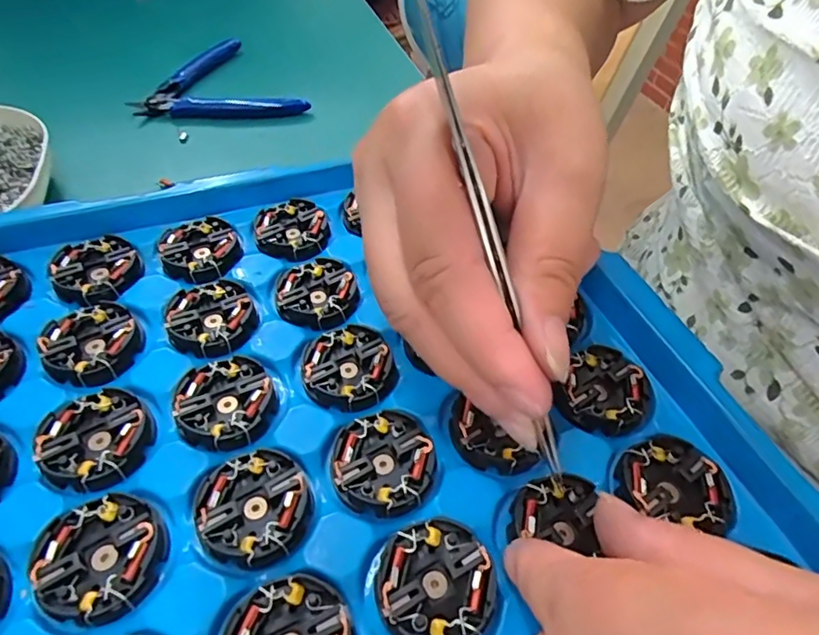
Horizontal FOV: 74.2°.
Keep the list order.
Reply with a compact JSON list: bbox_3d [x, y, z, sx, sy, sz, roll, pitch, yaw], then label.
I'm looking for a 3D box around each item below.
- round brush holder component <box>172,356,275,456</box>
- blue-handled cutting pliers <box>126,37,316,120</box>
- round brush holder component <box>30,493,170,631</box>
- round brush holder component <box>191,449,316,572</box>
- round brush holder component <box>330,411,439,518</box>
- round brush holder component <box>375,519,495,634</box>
[{"bbox_3d":[-0.060,0.027,0.175,0.030,0.005,0.034,-20,53,-20],"label":"round brush holder component"},{"bbox_3d":[-0.149,-0.167,0.398,0.102,0.012,0.121,-28,56,-25],"label":"blue-handled cutting pliers"},{"bbox_3d":[-0.081,0.063,0.144,0.031,0.005,0.032,2,49,-2],"label":"round brush holder component"},{"bbox_3d":[-0.044,0.053,0.154,0.031,0.005,0.032,-19,53,-19],"label":"round brush holder component"},{"bbox_3d":[-0.008,0.044,0.164,0.031,0.005,0.031,2,49,-2],"label":"round brush holder component"},{"bbox_3d":[0.007,0.070,0.143,0.029,0.006,0.031,2,49,-2],"label":"round brush holder component"}]

